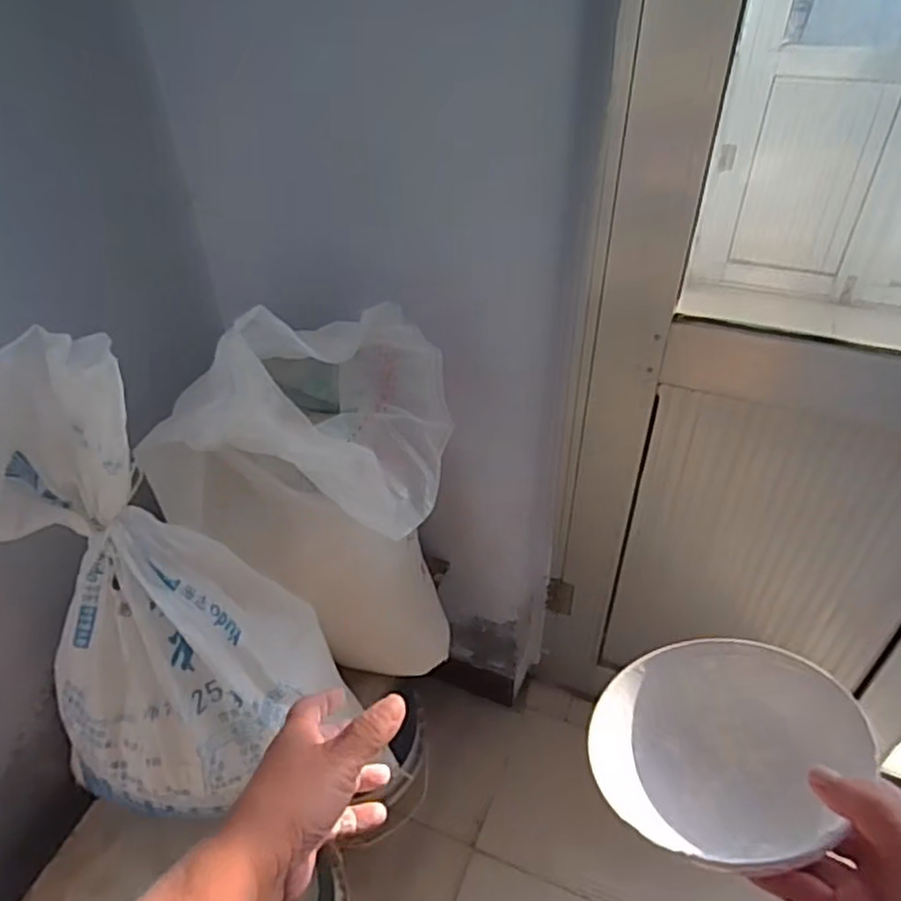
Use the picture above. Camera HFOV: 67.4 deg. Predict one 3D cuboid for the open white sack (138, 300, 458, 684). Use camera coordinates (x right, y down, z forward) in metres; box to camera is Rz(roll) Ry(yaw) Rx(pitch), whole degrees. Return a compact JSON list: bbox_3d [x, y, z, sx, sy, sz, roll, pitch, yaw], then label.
[{"bbox_3d":[-0.152,0.060,0.862,0.274,0.593,0.269,19,45,23],"label":"open white sack"}]

